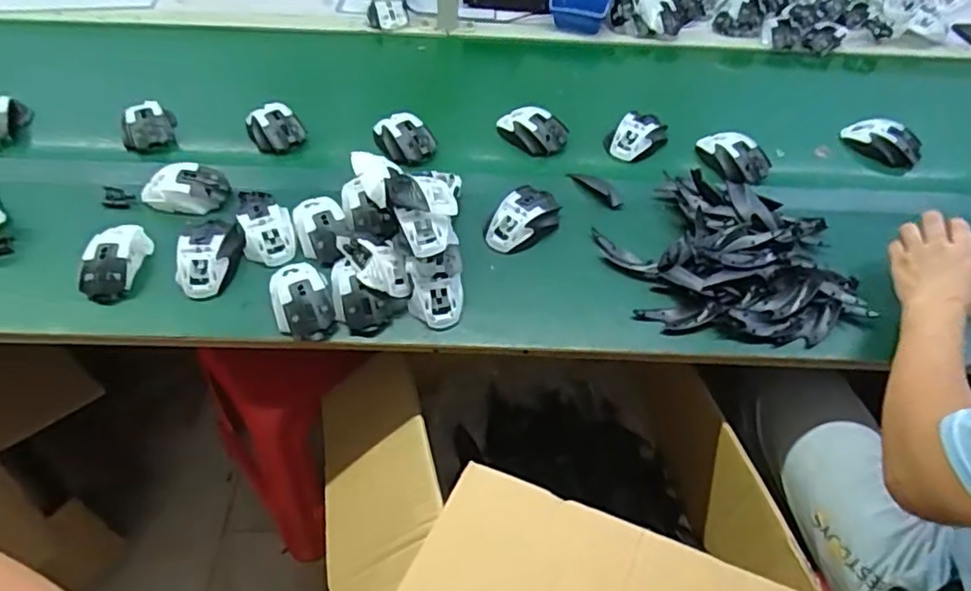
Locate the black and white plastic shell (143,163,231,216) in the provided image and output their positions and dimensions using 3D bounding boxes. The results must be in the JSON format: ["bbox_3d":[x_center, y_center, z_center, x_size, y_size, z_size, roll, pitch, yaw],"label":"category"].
[{"bbox_3d":[-0.405,-0.144,0.819,0.115,0.034,0.069,-9,51,-9],"label":"black and white plastic shell"}]

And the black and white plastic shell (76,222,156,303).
[{"bbox_3d":[-0.456,-0.047,0.751,0.067,0.033,0.111,12,50,8],"label":"black and white plastic shell"}]

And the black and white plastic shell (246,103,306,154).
[{"bbox_3d":[-0.318,-0.254,0.928,0.076,0.045,0.072,-17,52,-16],"label":"black and white plastic shell"}]

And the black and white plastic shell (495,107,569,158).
[{"bbox_3d":[0.075,-0.265,0.965,0.117,0.038,0.066,38,58,26],"label":"black and white plastic shell"}]

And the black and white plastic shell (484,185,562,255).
[{"bbox_3d":[0.053,-0.102,0.824,0.070,0.047,0.113,31,55,22],"label":"black and white plastic shell"}]

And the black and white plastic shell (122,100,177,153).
[{"bbox_3d":[-0.498,-0.251,0.908,0.082,0.038,0.081,-25,55,-22],"label":"black and white plastic shell"}]

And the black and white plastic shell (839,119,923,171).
[{"bbox_3d":[0.637,-0.247,0.979,0.053,0.046,0.113,-31,57,-25],"label":"black and white plastic shell"}]

